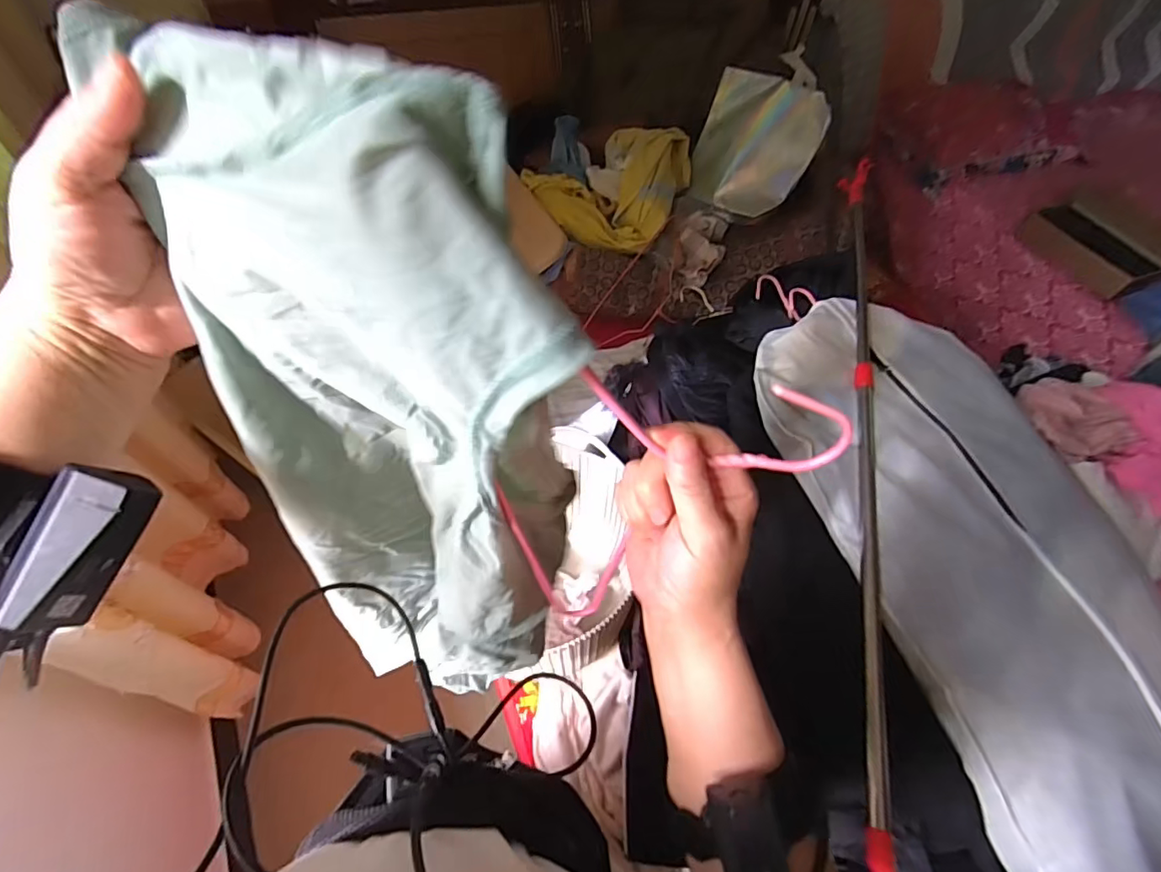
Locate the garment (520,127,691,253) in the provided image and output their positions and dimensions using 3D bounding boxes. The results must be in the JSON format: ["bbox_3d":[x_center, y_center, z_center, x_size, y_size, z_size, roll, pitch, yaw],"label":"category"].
[{"bbox_3d":[0.082,-0.649,1.382,0.428,0.183,0.281,-1,57,-5],"label":"garment"}]

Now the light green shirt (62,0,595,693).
[{"bbox_3d":[-0.108,0.038,0.355,0.199,0.475,0.067,13,49,8],"label":"light green shirt"}]

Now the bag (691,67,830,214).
[{"bbox_3d":[0.428,-0.735,1.359,0.299,0.300,0.041,41,30,28],"label":"bag"}]

